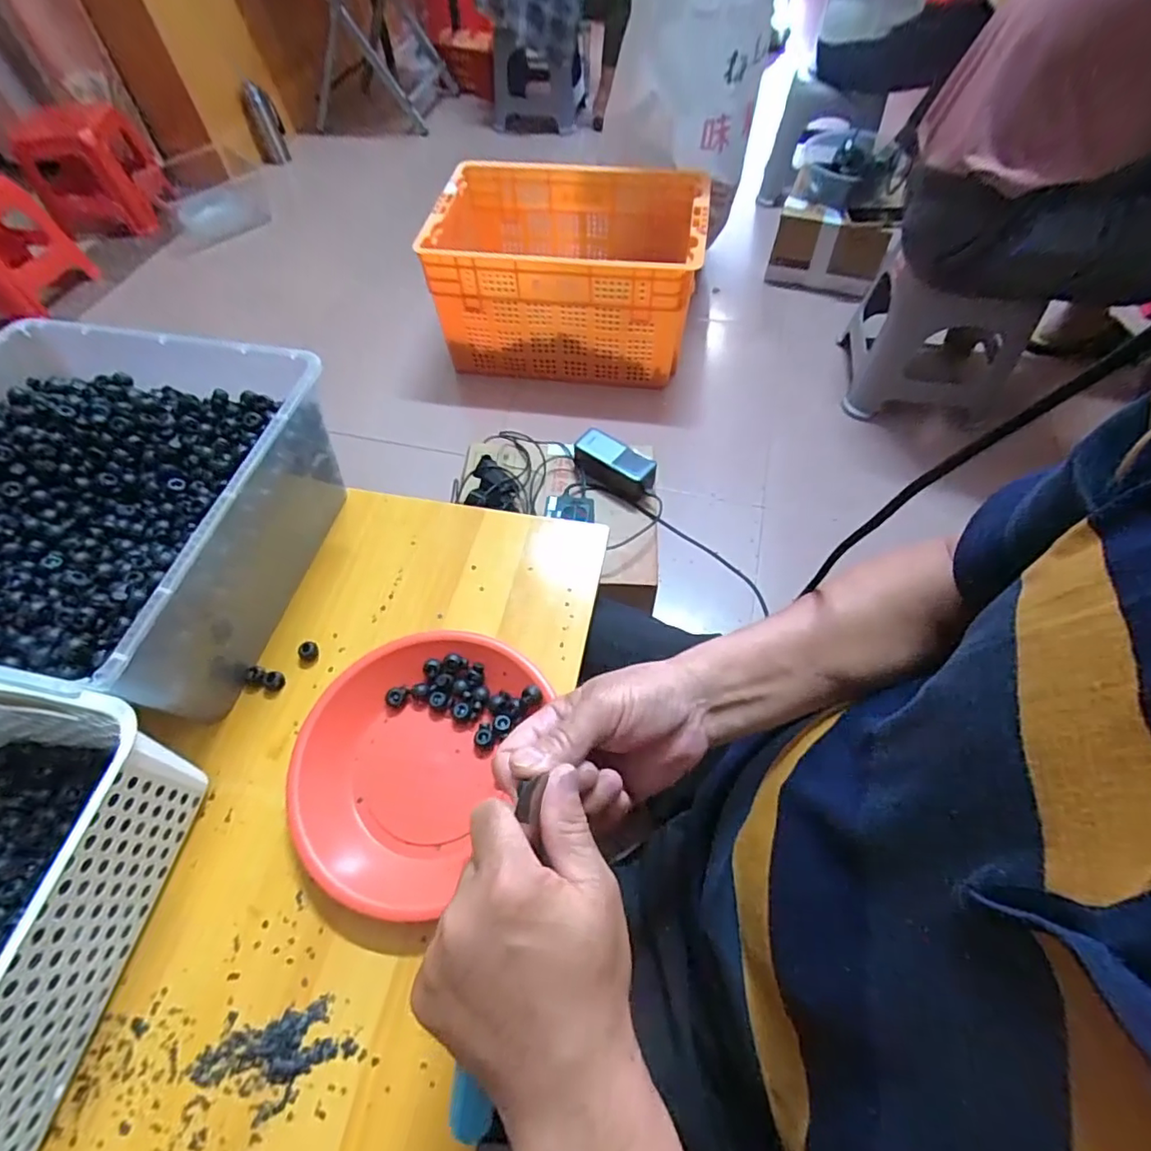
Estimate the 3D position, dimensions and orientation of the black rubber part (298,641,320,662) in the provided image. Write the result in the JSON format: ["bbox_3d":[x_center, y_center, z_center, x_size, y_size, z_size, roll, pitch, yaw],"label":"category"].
[{"bbox_3d":[-0.224,0.064,0.478,0.014,0.013,0.016,37,67,22],"label":"black rubber part"}]

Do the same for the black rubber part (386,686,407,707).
[{"bbox_3d":[-0.141,0.096,0.450,0.015,0.009,0.016,-1,58,2],"label":"black rubber part"}]

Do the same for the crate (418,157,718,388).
[{"bbox_3d":[-0.006,-0.722,1.352,0.579,0.301,0.454,8,59,7],"label":"crate"}]

